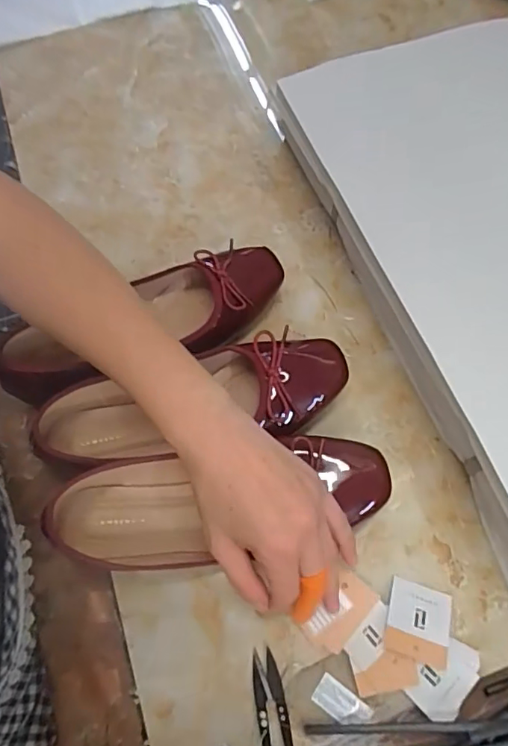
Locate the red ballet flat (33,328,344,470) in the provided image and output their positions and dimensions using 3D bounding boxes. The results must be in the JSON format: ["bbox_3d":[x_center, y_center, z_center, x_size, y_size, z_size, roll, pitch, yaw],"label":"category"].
[{"bbox_3d":[-0.044,0.025,0.415,0.243,0.068,0.081,-18,67,-7],"label":"red ballet flat"}]

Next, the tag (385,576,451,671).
[{"bbox_3d":[0.118,0.179,0.372,0.043,0.004,0.051,16,58,7],"label":"tag"}]

